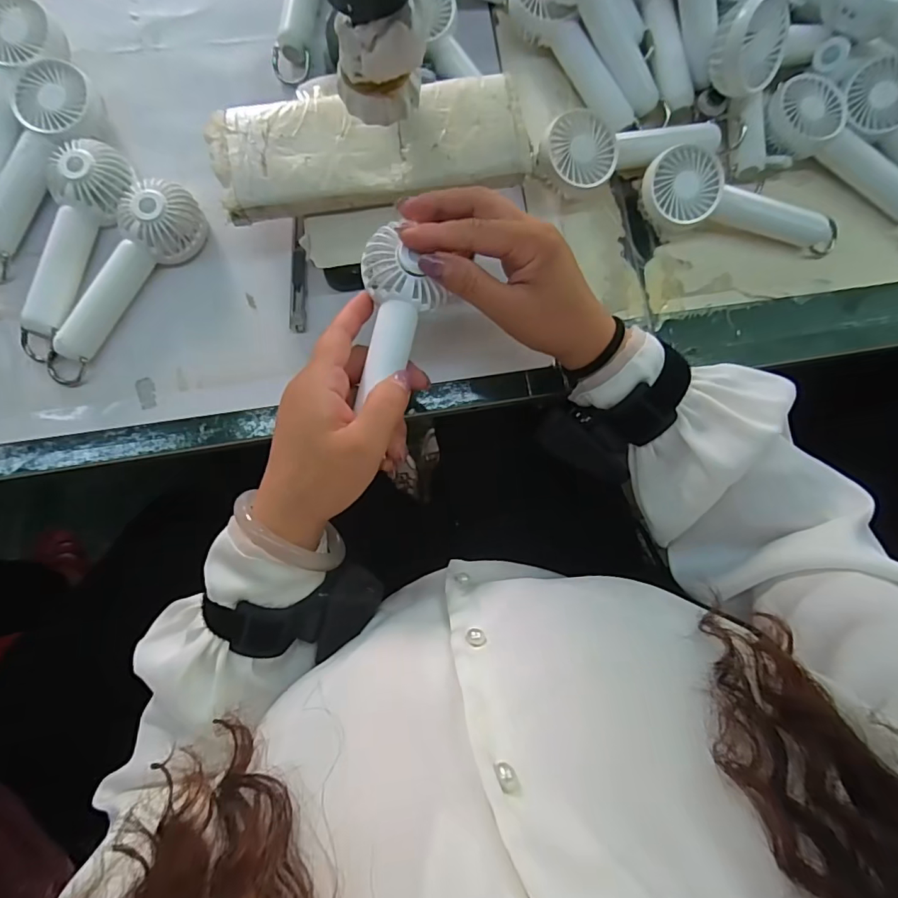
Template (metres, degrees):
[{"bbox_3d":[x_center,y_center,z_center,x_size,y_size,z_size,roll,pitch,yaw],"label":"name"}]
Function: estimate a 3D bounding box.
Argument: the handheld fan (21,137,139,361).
[{"bbox_3d":[-0.278,-0.146,0.360,0.042,0.032,0.159,16,83,0],"label":"handheld fan"}]

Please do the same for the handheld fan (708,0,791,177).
[{"bbox_3d":[0.228,-0.275,0.379,0.055,0.039,0.108,-23,123,-5],"label":"handheld fan"}]

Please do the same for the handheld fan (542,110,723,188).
[{"bbox_3d":[0.137,-0.238,0.383,0.144,0.041,0.053,-24,85,-5],"label":"handheld fan"}]

